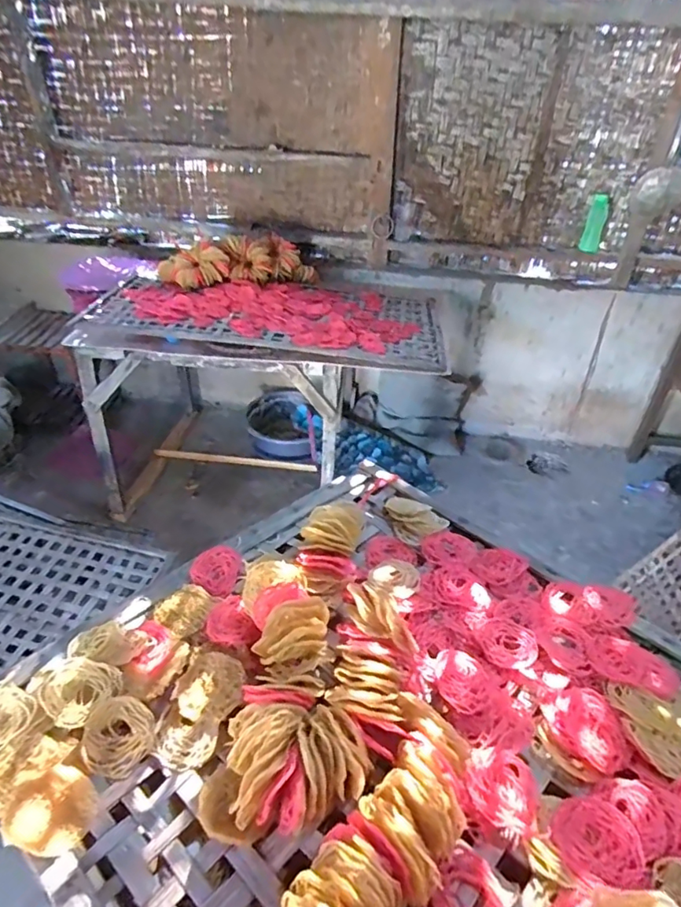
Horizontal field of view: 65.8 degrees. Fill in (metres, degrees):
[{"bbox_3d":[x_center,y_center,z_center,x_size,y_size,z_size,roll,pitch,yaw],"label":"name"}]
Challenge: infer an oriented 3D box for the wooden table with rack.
[{"bbox_3d":[-0.250,-0.254,1.878,1.121,0.799,0.573,2,37,-1],"label":"wooden table with rack"}]

